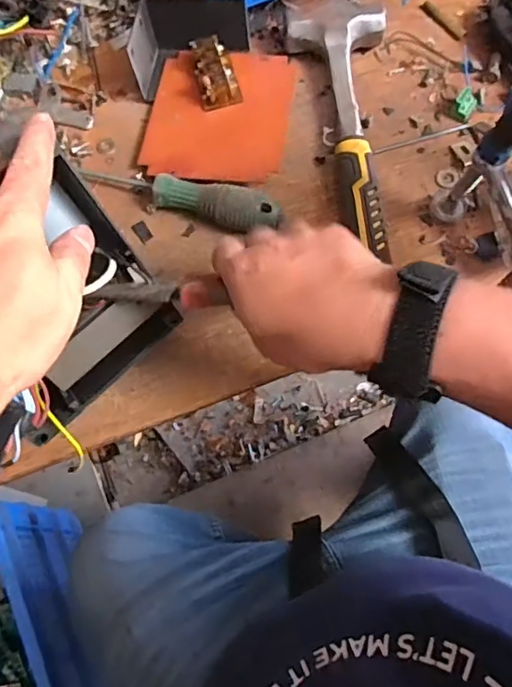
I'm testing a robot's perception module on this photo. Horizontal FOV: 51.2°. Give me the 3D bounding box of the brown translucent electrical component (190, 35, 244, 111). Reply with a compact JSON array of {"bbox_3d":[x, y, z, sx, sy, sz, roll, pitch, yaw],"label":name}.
[{"bbox_3d":[-0.037,-0.246,0.483,0.036,0.024,0.062,-13,70,-4],"label":"brown translucent electrical component"}]

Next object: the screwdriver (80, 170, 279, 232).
[{"bbox_3d":[-0.064,-0.126,0.447,0.177,0.029,0.027,20,72,8],"label":"screwdriver"}]

